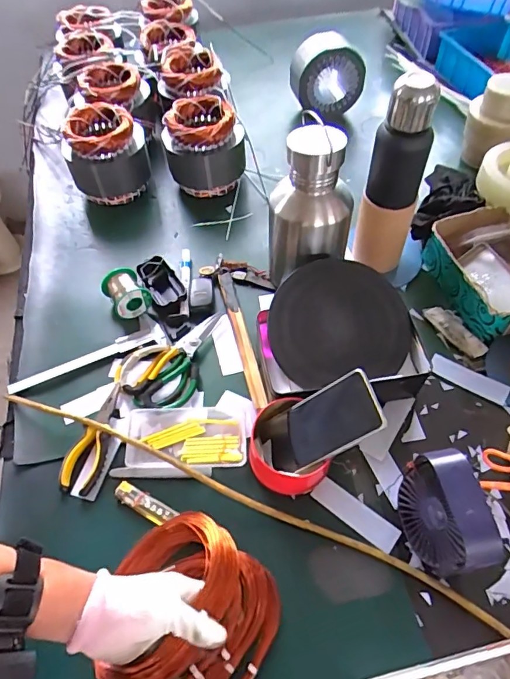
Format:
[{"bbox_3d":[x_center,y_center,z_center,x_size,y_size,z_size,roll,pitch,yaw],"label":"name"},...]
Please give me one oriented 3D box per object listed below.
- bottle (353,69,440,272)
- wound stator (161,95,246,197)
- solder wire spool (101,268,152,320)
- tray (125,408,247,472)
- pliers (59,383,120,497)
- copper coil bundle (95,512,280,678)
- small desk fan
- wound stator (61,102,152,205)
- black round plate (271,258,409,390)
[{"bbox_3d":[0.204,-0.228,0.688,0.078,0.278,0.062,18,58,15],"label":"bottle"},{"bbox_3d":[-0.097,-0.371,0.913,0.150,0.147,0.133,-7,55,-2],"label":"wound stator"},{"bbox_3d":[-0.205,-0.073,0.749,0.057,0.057,0.072,-28,58,-19],"label":"solder wire spool"},{"bbox_3d":[-0.090,0.131,0.619,0.153,0.018,0.081,-1,53,0],"label":"tray"},{"bbox_3d":[-0.213,0.130,0.623,0.049,0.023,0.146,11,54,9],"label":"pliers"},{"bbox_3d":[-0.074,0.289,0.490,0.175,0.045,0.181,0,53,0],"label":"copper coil bundle"},{"bbox_3d":[0.205,0.194,0.513,0.057,0.119,0.116,-8,53,-5],"label":"small desk fan"},{"bbox_3d":[-0.287,-0.362,0.911,0.151,0.143,0.156,-12,54,-8],"label":"wound stator"},{"bbox_3d":[0.115,-0.027,0.653,0.187,0.025,0.178,0,76,1],"label":"black round plate"}]

